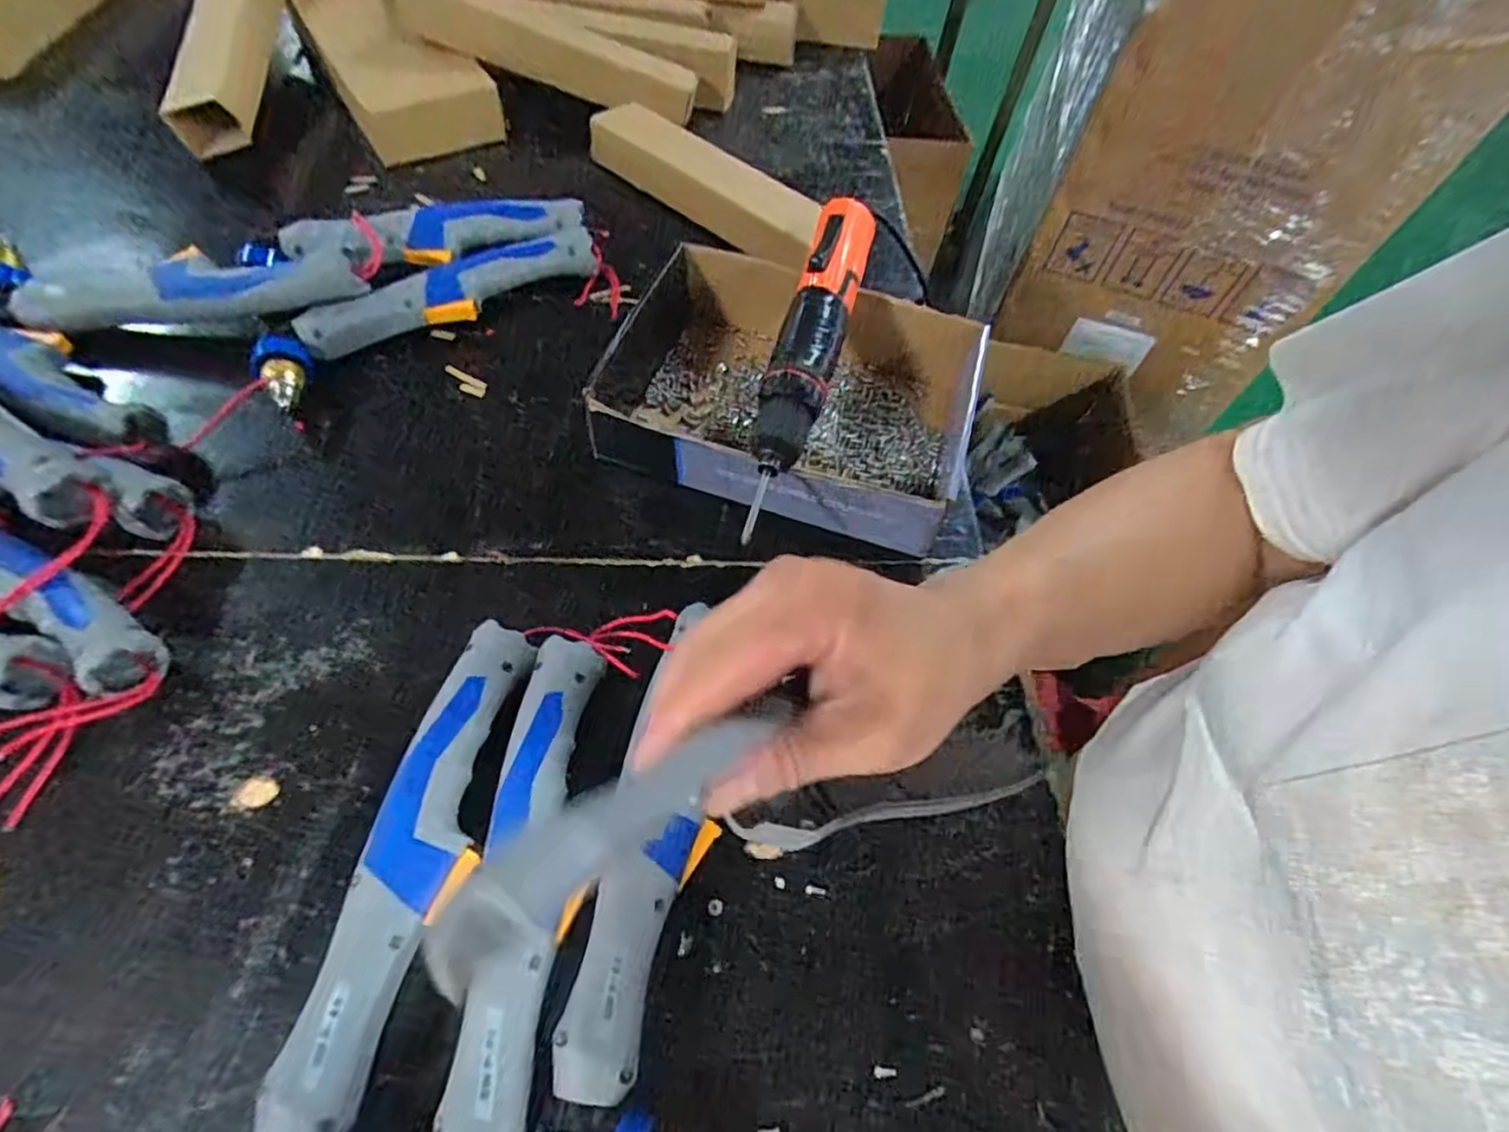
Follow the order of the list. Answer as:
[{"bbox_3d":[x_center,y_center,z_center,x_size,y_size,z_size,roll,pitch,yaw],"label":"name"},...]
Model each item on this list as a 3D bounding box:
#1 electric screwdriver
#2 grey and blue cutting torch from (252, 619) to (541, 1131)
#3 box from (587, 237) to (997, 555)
[{"bbox_3d":[0.039,-0.144,0.434,0.046,0.048,0.261,14,58,2],"label":"electric screwdriver"},{"bbox_3d":[-0.161,0.154,0.323,0.069,0.038,0.256,3,58,-3],"label":"grey and blue cutting torch"},{"bbox_3d":[0.020,-0.127,0.498,0.273,0.062,0.195,18,59,6],"label":"box"}]

